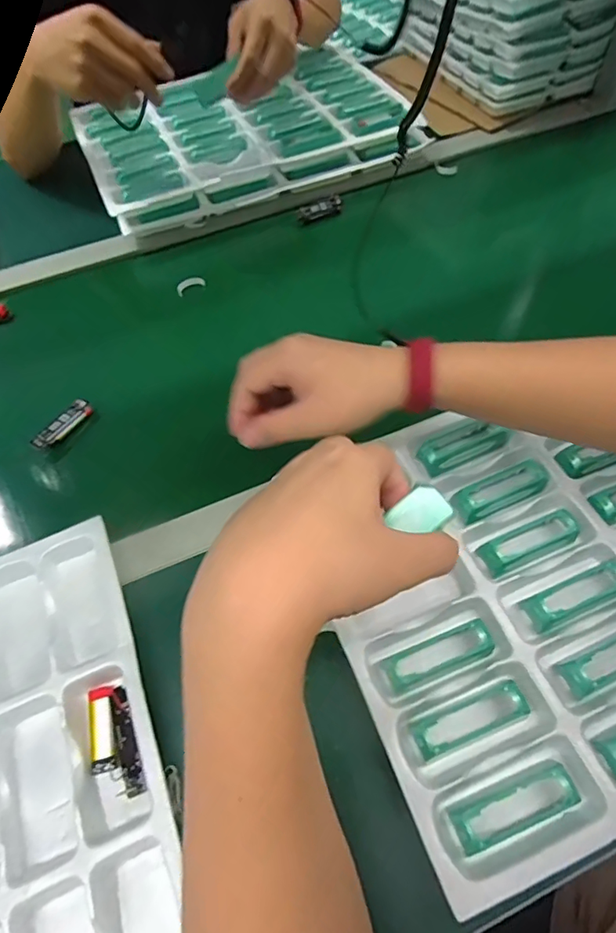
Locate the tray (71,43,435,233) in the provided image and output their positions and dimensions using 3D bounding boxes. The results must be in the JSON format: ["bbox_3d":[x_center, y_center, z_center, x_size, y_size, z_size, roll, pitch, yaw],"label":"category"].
[{"bbox_3d":[-0.091,-0.498,0.742,0.457,0.047,0.305,-20,59,-6],"label":"tray"}]

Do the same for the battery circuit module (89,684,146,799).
[{"bbox_3d":[-0.135,0.190,0.348,0.035,0.015,0.073,-19,59,-6],"label":"battery circuit module"}]

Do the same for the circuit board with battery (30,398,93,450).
[{"bbox_3d":[-0.245,-0.042,0.500,0.018,0.012,0.064,30,66,21],"label":"circuit board with battery"}]

